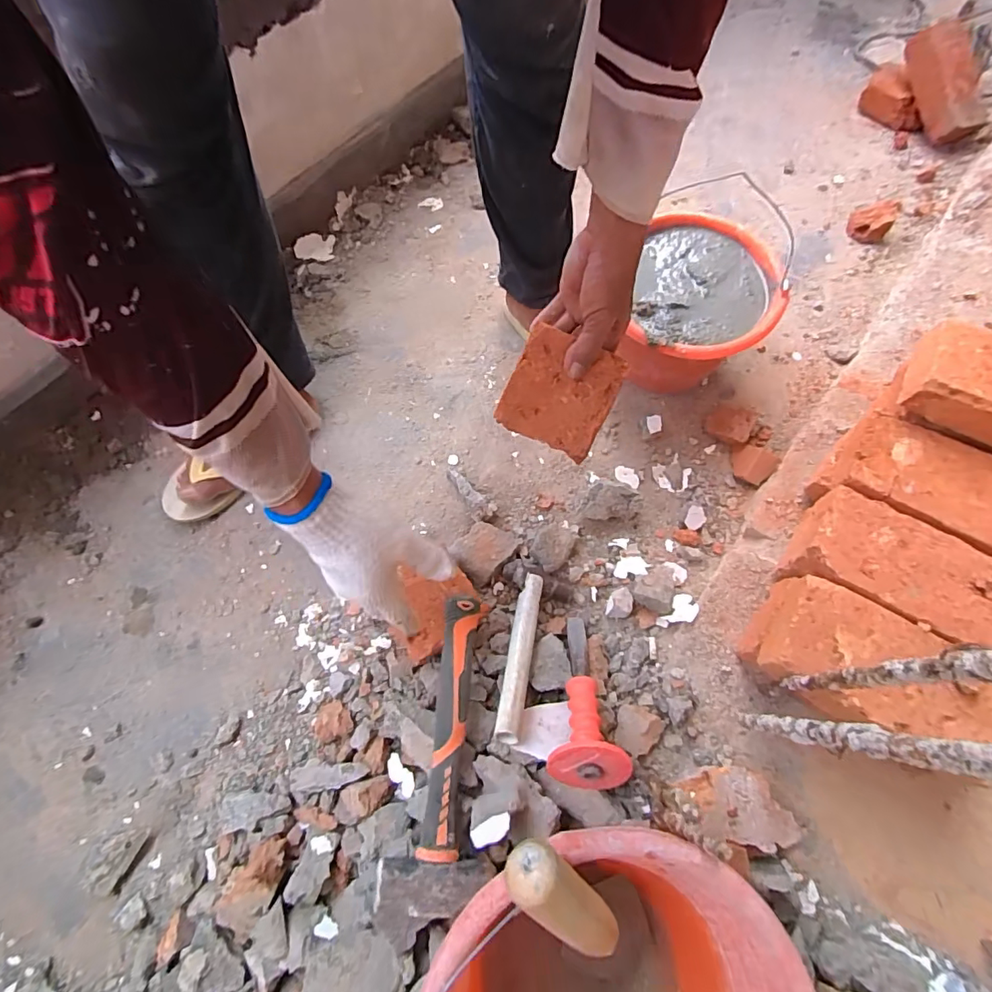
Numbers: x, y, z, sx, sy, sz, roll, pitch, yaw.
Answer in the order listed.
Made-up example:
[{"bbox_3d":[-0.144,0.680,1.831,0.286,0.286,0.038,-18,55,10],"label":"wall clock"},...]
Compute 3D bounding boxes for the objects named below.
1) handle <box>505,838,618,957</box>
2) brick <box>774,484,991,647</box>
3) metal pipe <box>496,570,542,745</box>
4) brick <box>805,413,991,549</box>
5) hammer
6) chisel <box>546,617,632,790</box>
[{"bbox_3d":[0.044,0.240,0.298,0.030,0.026,0.102,-43,109,-15],"label":"handle"},{"bbox_3d":[0.418,0.087,0.533,0.192,0.088,0.109,31,72,13],"label":"brick"},{"bbox_3d":[0.028,0.172,0.566,0.025,0.025,0.193,9,45,6],"label":"metal pipe"},{"bbox_3d":[0.479,0.001,0.566,0.201,0.077,0.112,30,72,13],"label":"brick"},{"bbox_3d":[-0.049,0.234,0.493,0.087,0.043,0.279,3,68,3],"label":"hammer"},{"bbox_3d":[0.090,0.204,0.544,0.074,0.063,0.190,0,32,3],"label":"chisel"}]

